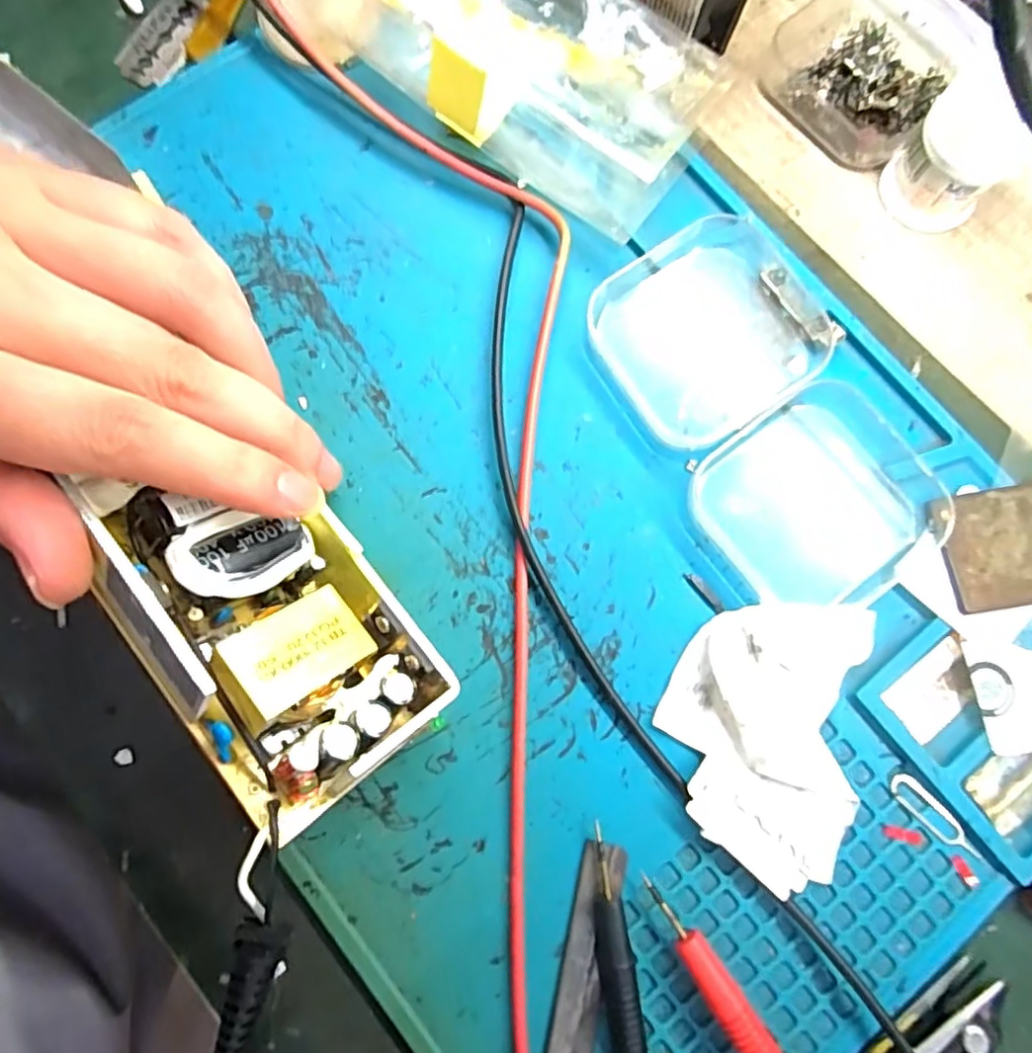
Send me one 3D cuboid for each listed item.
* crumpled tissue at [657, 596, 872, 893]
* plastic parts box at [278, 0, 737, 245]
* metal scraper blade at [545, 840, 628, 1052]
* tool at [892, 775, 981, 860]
[{"bbox_3d":[0.073,0.060,0.192,0.055,0.009,0.080,14,79,2],"label":"crumpled tissue"},{"bbox_3d":[-0.010,-0.163,0.217,0.153,0.040,0.059,35,81,6],"label":"plastic parts box"},{"bbox_3d":[0.020,0.120,0.180,0.013,0.004,0.057,13,79,2],"label":"metal scraper blade"},{"bbox_3d":[0.125,0.086,0.190,0.008,0.004,0.032,-44,83,-8],"label":"tool"}]

